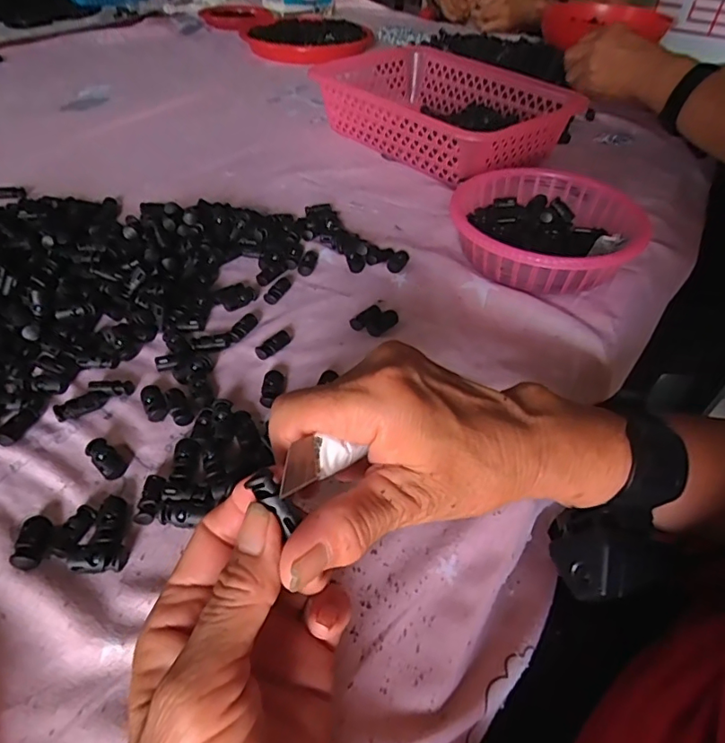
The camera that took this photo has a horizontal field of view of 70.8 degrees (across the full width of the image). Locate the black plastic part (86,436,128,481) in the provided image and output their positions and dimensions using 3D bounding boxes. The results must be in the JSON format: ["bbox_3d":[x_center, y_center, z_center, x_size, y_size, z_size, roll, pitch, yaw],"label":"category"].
[{"bbox_3d":[-0.156,0.052,0.311,0.029,0.008,0.015,35,53,27],"label":"black plastic part"}]

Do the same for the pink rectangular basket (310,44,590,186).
[{"bbox_3d":[0.086,-0.327,0.645,0.197,0.085,0.296,-33,56,-30],"label":"pink rectangular basket"}]

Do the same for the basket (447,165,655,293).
[{"bbox_3d":[0.165,-0.131,0.474,0.162,0.053,0.170,2,46,-2],"label":"basket"}]

